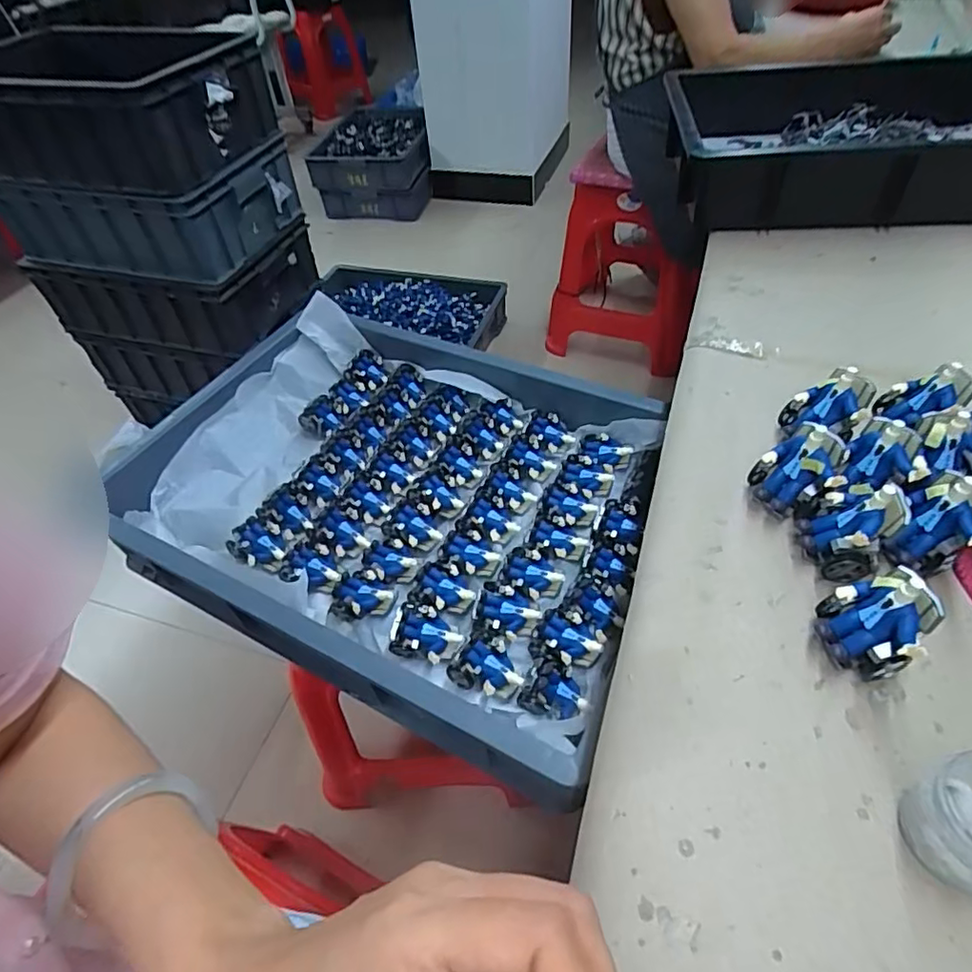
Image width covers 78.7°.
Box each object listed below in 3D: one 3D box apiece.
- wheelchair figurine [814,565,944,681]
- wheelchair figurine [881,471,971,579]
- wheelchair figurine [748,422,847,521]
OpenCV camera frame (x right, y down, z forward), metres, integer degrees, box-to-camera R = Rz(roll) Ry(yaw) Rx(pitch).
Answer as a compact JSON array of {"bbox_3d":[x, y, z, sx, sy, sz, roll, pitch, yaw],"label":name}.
[{"bbox_3d":[0.215,0.077,0.330,0.042,0.061,0.051,-21,50,-13],"label":"wheelchair figurine"},{"bbox_3d":[0.281,0.025,0.368,0.042,0.058,0.043,28,56,27],"label":"wheelchair figurine"},{"bbox_3d":[0.211,-0.010,0.405,0.049,0.061,0.034,19,53,21],"label":"wheelchair figurine"}]

